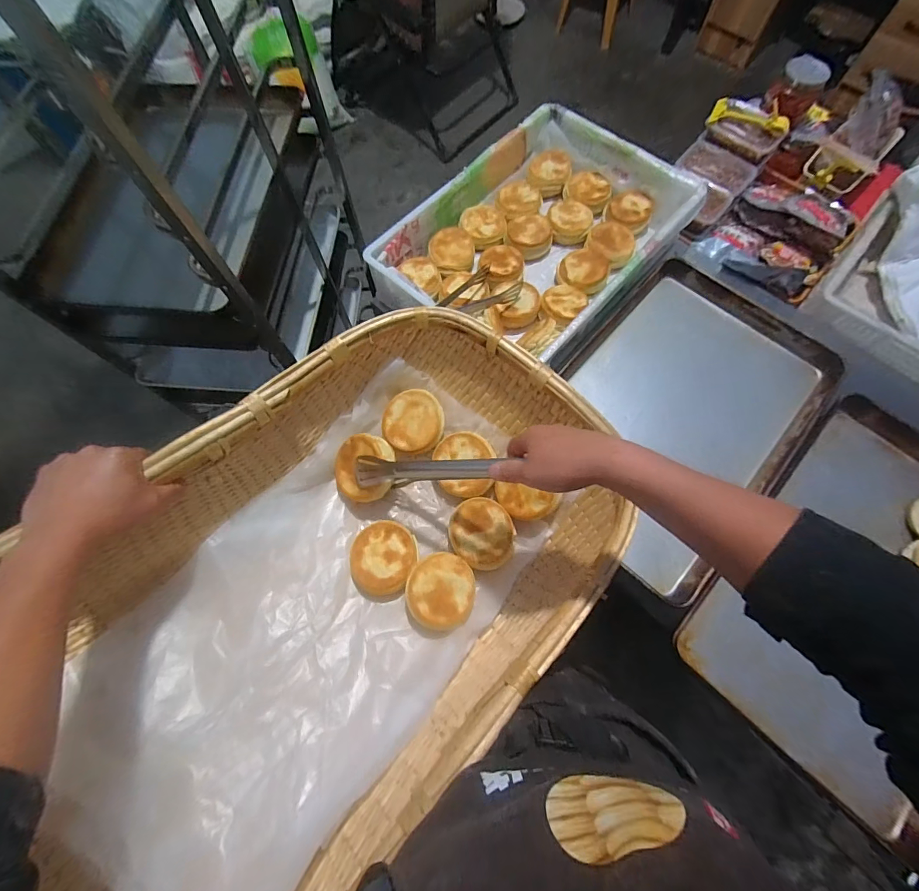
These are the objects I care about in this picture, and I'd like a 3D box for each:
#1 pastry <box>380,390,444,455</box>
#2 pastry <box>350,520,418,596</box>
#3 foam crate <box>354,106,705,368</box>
[{"bbox_3d":[-0.073,-0.037,0.669,0.097,0.028,0.097,0,89,7],"label":"pastry"},{"bbox_3d":[-0.115,0.162,0.614,0.097,0.031,0.101,-1,70,2],"label":"pastry"},{"bbox_3d":[0.163,-0.425,0.871,0.420,0.124,0.577,38,76,14],"label":"foam crate"}]

